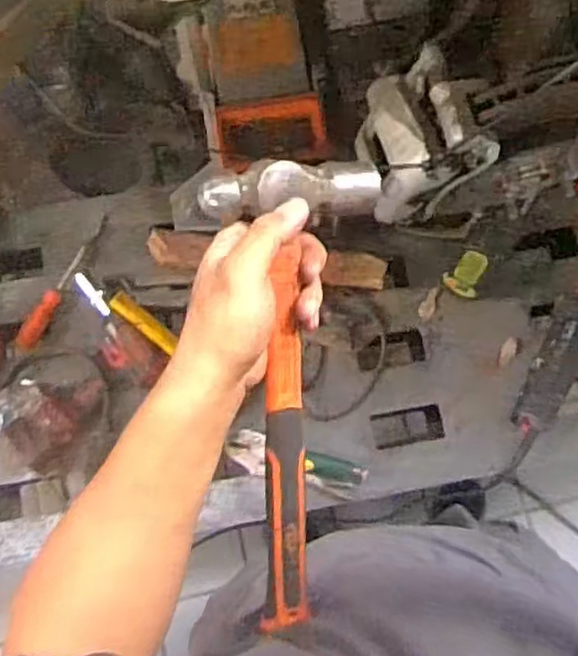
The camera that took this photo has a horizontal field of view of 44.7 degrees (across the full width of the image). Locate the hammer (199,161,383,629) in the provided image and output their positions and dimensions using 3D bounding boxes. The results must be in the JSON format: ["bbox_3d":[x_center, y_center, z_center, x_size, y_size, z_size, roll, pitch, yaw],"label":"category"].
[{"bbox_3d":[0.000,0.053,0.469,0.105,0.032,0.316,1,104,-1],"label":"hammer"}]

